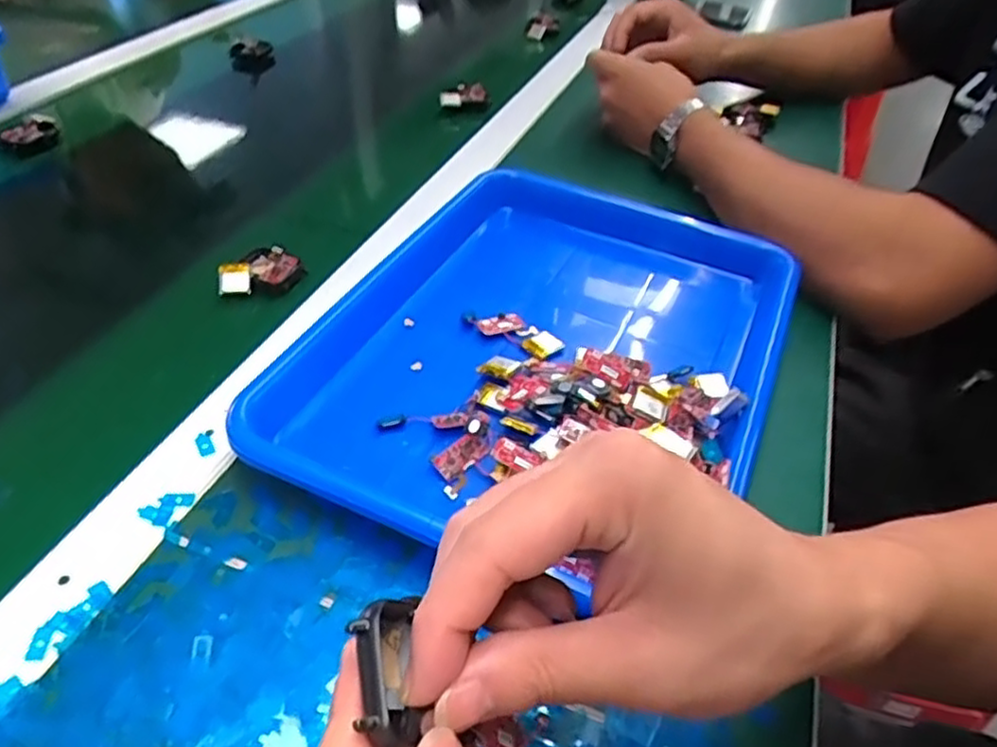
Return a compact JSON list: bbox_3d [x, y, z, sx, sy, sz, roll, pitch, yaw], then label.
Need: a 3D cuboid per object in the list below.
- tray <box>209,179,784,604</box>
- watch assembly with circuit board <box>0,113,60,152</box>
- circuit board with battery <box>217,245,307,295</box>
[{"bbox_3d":[0.028,-0.022,0.442,0.266,0.037,0.336,20,46,14],"label":"tray"},{"bbox_3d":[-0.417,-0.211,0.625,0.050,0.016,0.040,-23,51,-26],"label":"watch assembly with circuit board"},{"bbox_3d":[-0.165,-0.071,0.493,0.045,0.019,0.052,16,45,11],"label":"circuit board with battery"}]

